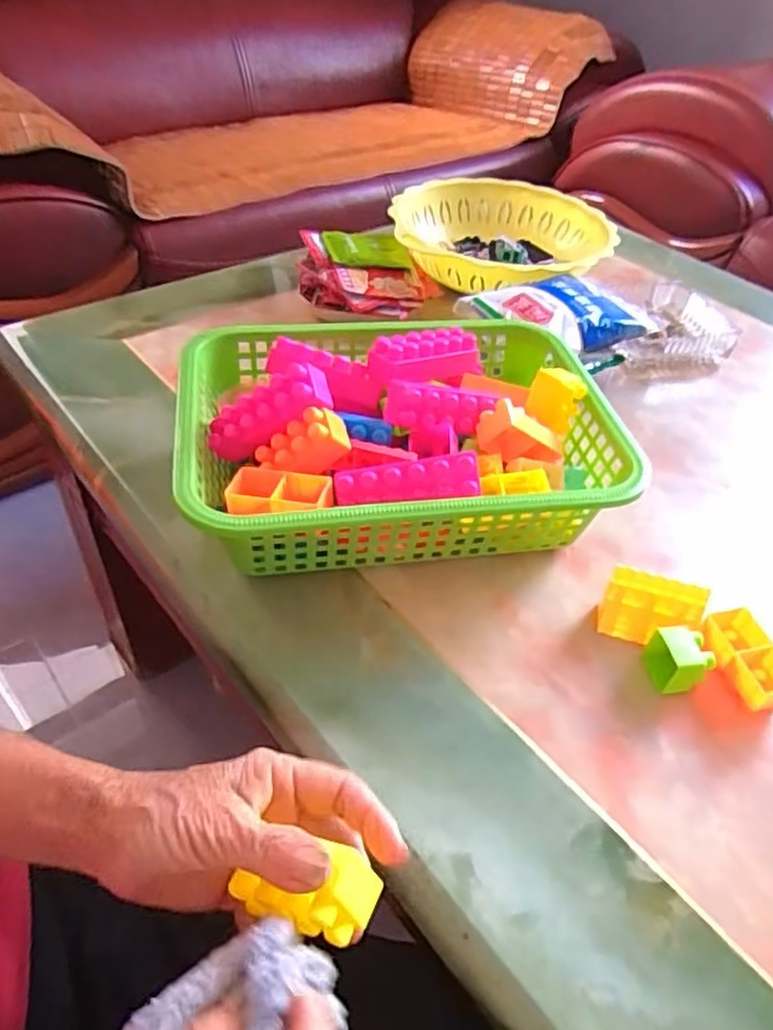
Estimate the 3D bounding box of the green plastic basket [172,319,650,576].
[{"bbox_3d":[0.010,-0.054,0.491,0.286,0.096,0.210,-4,45,-10],"label":"green plastic basket"}]

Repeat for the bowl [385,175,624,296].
[{"bbox_3d":[0.129,-0.314,0.776,0.240,0.054,0.245,3,44,-3],"label":"bowl"}]

